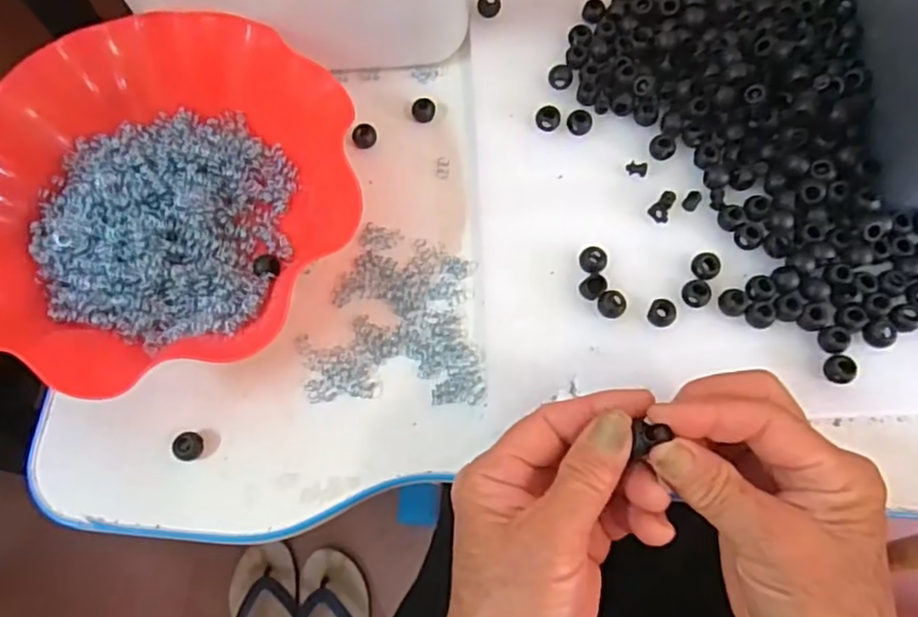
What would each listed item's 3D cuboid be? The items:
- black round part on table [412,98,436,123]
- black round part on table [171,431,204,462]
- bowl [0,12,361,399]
[{"bbox_3d":[-0.023,-0.131,0.426,0.015,0.008,0.015,-1,70,1],"label":"black round part on table"},{"bbox_3d":[-0.148,0.076,0.354,0.014,0.012,0.015,-1,70,1],"label":"black round part on table"},{"bbox_3d":[-0.170,-0.062,0.373,0.219,0.064,0.205,-1,70,1],"label":"bowl"}]

